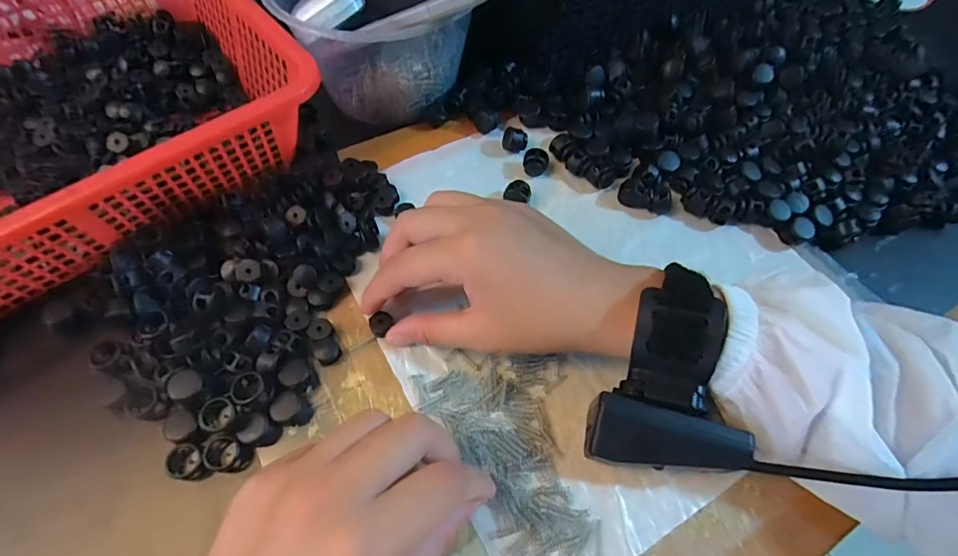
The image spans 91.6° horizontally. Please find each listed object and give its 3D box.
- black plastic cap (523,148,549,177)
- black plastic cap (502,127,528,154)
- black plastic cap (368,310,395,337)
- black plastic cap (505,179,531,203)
[{"bbox_3d":[0.039,-0.079,0.321,0.017,0.013,0.016,1,61,-1],"label":"black plastic cap"},{"bbox_3d":[0.026,-0.098,0.333,0.017,0.015,0.015,7,61,2],"label":"black plastic cap"},{"bbox_3d":[-0.055,0.026,0.264,0.014,0.004,0.012,-40,73,-18],"label":"black plastic cap"},{"bbox_3d":[0.026,-0.055,0.309,0.017,0.013,0.015,26,63,12],"label":"black plastic cap"}]

